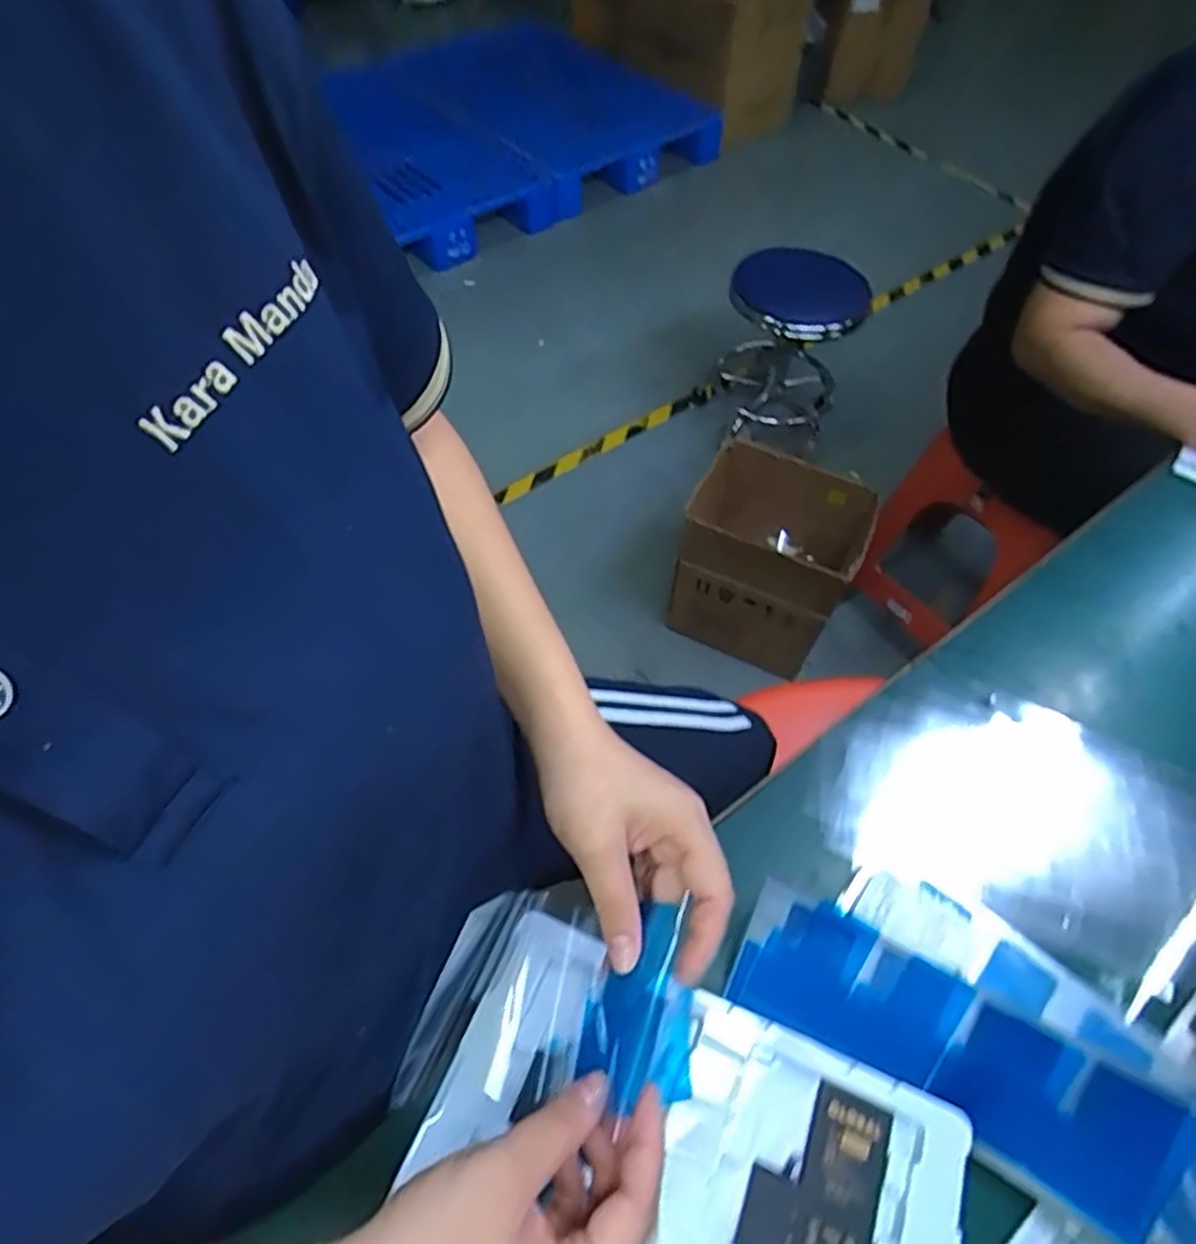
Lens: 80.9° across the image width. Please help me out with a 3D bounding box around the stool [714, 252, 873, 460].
[{"bbox_3d":[0.459,-0.675,1.720,0.312,0.388,0.349,9,57,5],"label":"stool"}]

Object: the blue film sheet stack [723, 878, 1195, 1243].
[{"bbox_3d":[0.213,0.267,0.449,0.251,0.013,0.097,21,98,28],"label":"blue film sheet stack"}]

